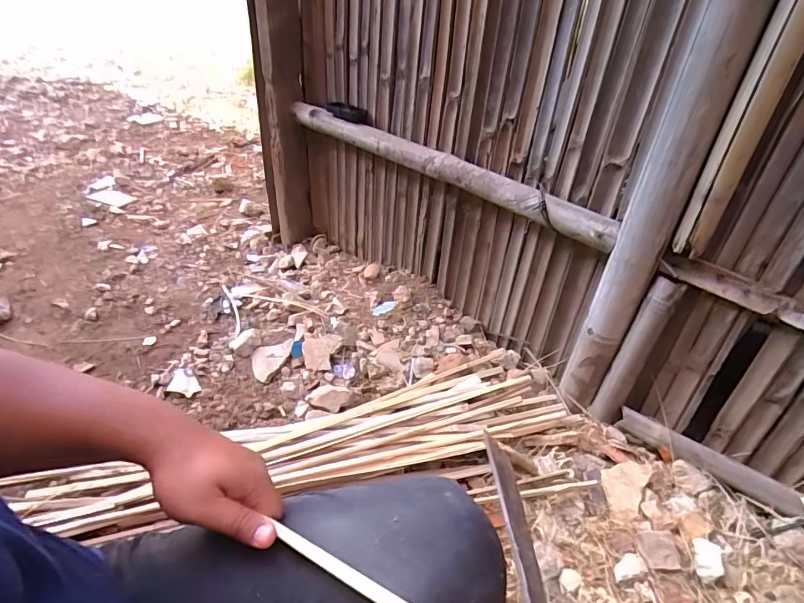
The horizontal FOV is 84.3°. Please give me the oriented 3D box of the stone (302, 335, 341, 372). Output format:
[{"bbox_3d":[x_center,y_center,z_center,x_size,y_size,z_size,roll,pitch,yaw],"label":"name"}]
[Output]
[{"bbox_3d":[-0.184,0.116,1.000,0.082,0.016,0.081,-4,59,1],"label":"stone"}]

